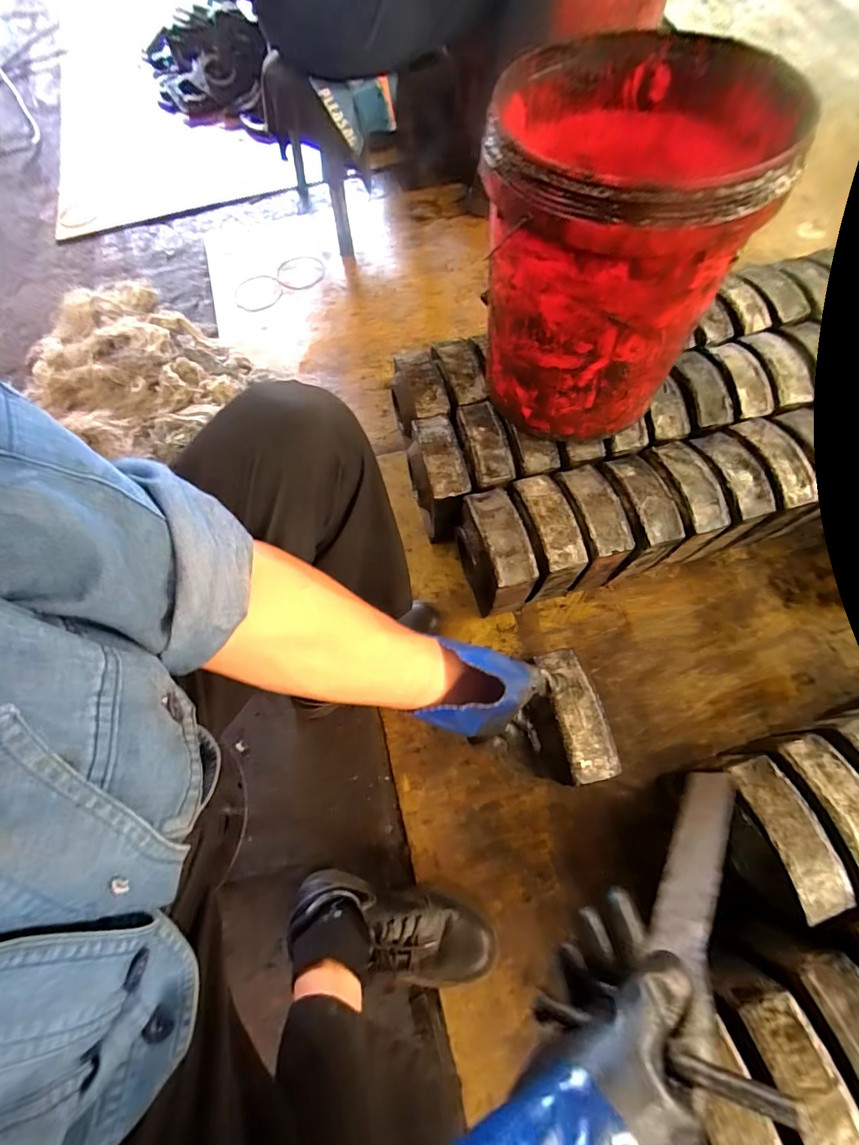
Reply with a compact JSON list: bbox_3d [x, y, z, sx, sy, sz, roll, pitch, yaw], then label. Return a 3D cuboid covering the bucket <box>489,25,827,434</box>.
[{"bbox_3d":[0.213,-0.388,0.590,0.286,0.348,0.319,12,68,6],"label":"bucket"}]

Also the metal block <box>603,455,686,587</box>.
[{"bbox_3d":[0.324,-0.081,0.742,0.075,0.185,0.154,-13,68,-3],"label":"metal block"}]

